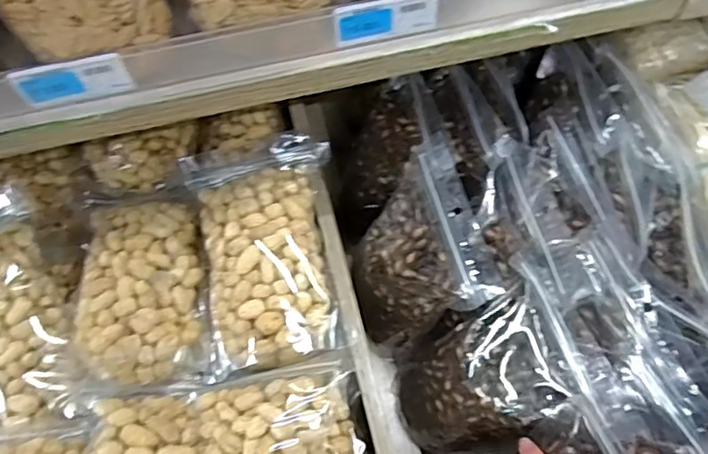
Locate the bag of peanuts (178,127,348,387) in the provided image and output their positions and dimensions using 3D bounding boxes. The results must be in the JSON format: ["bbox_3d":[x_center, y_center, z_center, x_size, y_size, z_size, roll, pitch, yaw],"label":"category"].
[{"bbox_3d":[-0.081,0.012,0.533,0.136,0.044,0.229,-13,62,-4],"label":"bag of peanuts"}]

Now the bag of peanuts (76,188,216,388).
[{"bbox_3d":[-0.201,0.035,0.531,0.112,0.041,0.211,-12,62,-4],"label":"bag of peanuts"}]

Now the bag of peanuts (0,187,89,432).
[{"bbox_3d":[-0.331,0.076,0.523,0.127,0.038,0.229,-28,64,-11],"label":"bag of peanuts"}]

